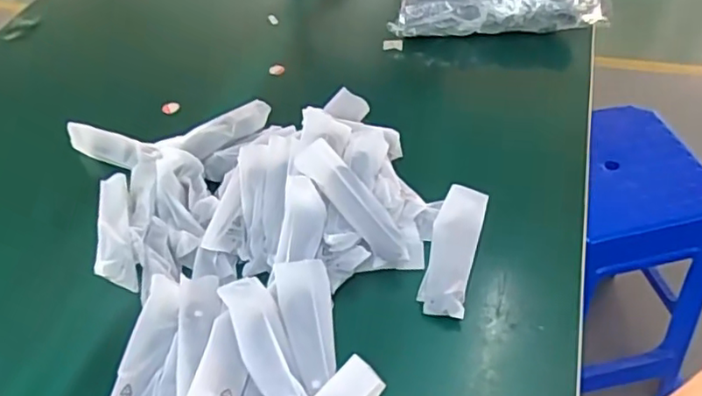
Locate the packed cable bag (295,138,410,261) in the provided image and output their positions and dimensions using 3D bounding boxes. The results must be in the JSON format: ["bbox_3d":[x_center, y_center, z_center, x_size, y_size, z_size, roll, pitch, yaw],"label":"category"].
[{"bbox_3d":[0.004,0.004,0.647,0.036,0.022,0.152,-39,86,-29],"label":"packed cable bag"}]

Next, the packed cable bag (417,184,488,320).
[{"bbox_3d":[0.109,0.054,0.657,0.048,0.019,0.153,12,56,11],"label":"packed cable bag"}]

